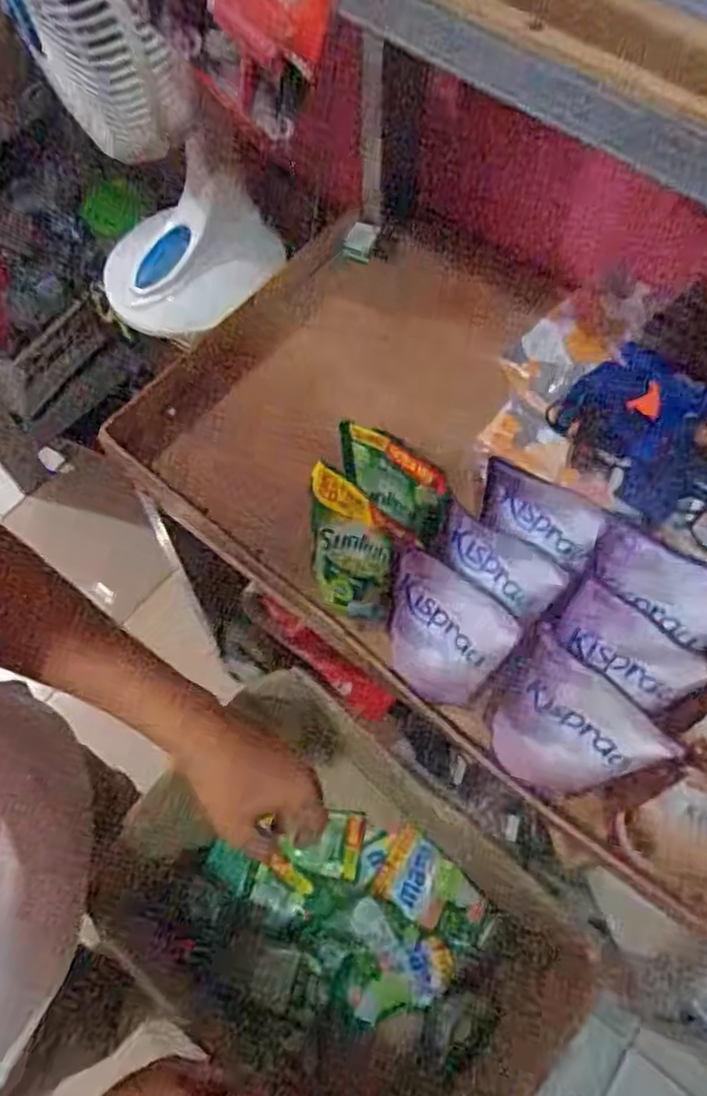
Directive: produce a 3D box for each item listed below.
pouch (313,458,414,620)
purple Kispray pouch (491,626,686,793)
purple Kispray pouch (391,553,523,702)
[{"bbox_3d":[-0.004,0.006,0.599,0.094,0.148,0.027,35,50,13],"label":"pouch"},{"bbox_3d":[0.151,0.138,0.520,0.109,0.175,0.041,38,70,15],"label":"purple Kispray pouch"},{"bbox_3d":[0.063,0.072,0.562,0.099,0.173,0.043,40,71,16],"label":"purple Kispray pouch"}]

